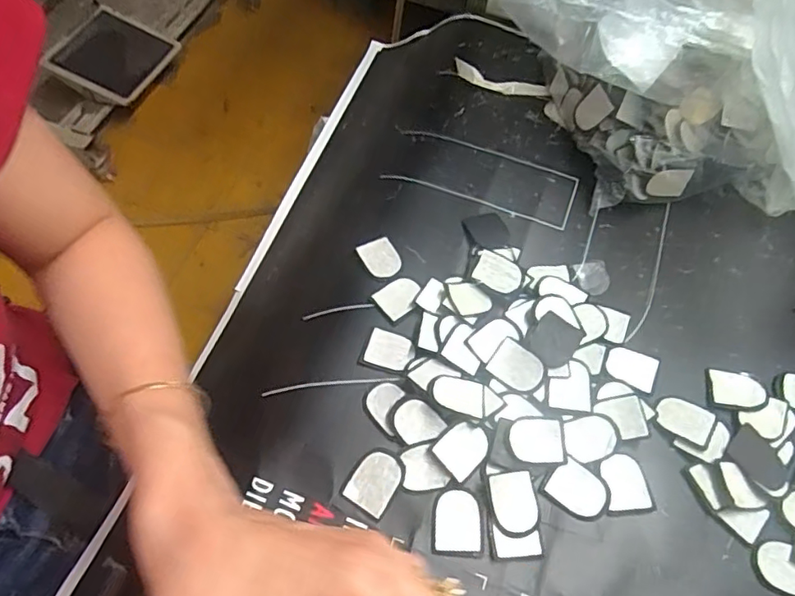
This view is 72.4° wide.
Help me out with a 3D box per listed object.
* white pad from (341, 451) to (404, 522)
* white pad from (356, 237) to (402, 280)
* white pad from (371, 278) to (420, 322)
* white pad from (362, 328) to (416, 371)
[{"bbox_3d":[-0.012,0.101,0.298,0.026,0.004,0.032,29,72,13],"label":"white pad"},{"bbox_3d":[-0.011,-0.027,0.371,0.023,0.004,0.031,-28,65,-17],"label":"white pad"},{"bbox_3d":[0.001,-0.001,0.356,0.027,0.004,0.024,-38,68,-21],"label":"white pad"},{"bbox_3d":[-0.004,0.033,0.339,0.029,0.004,0.024,15,61,7],"label":"white pad"}]

